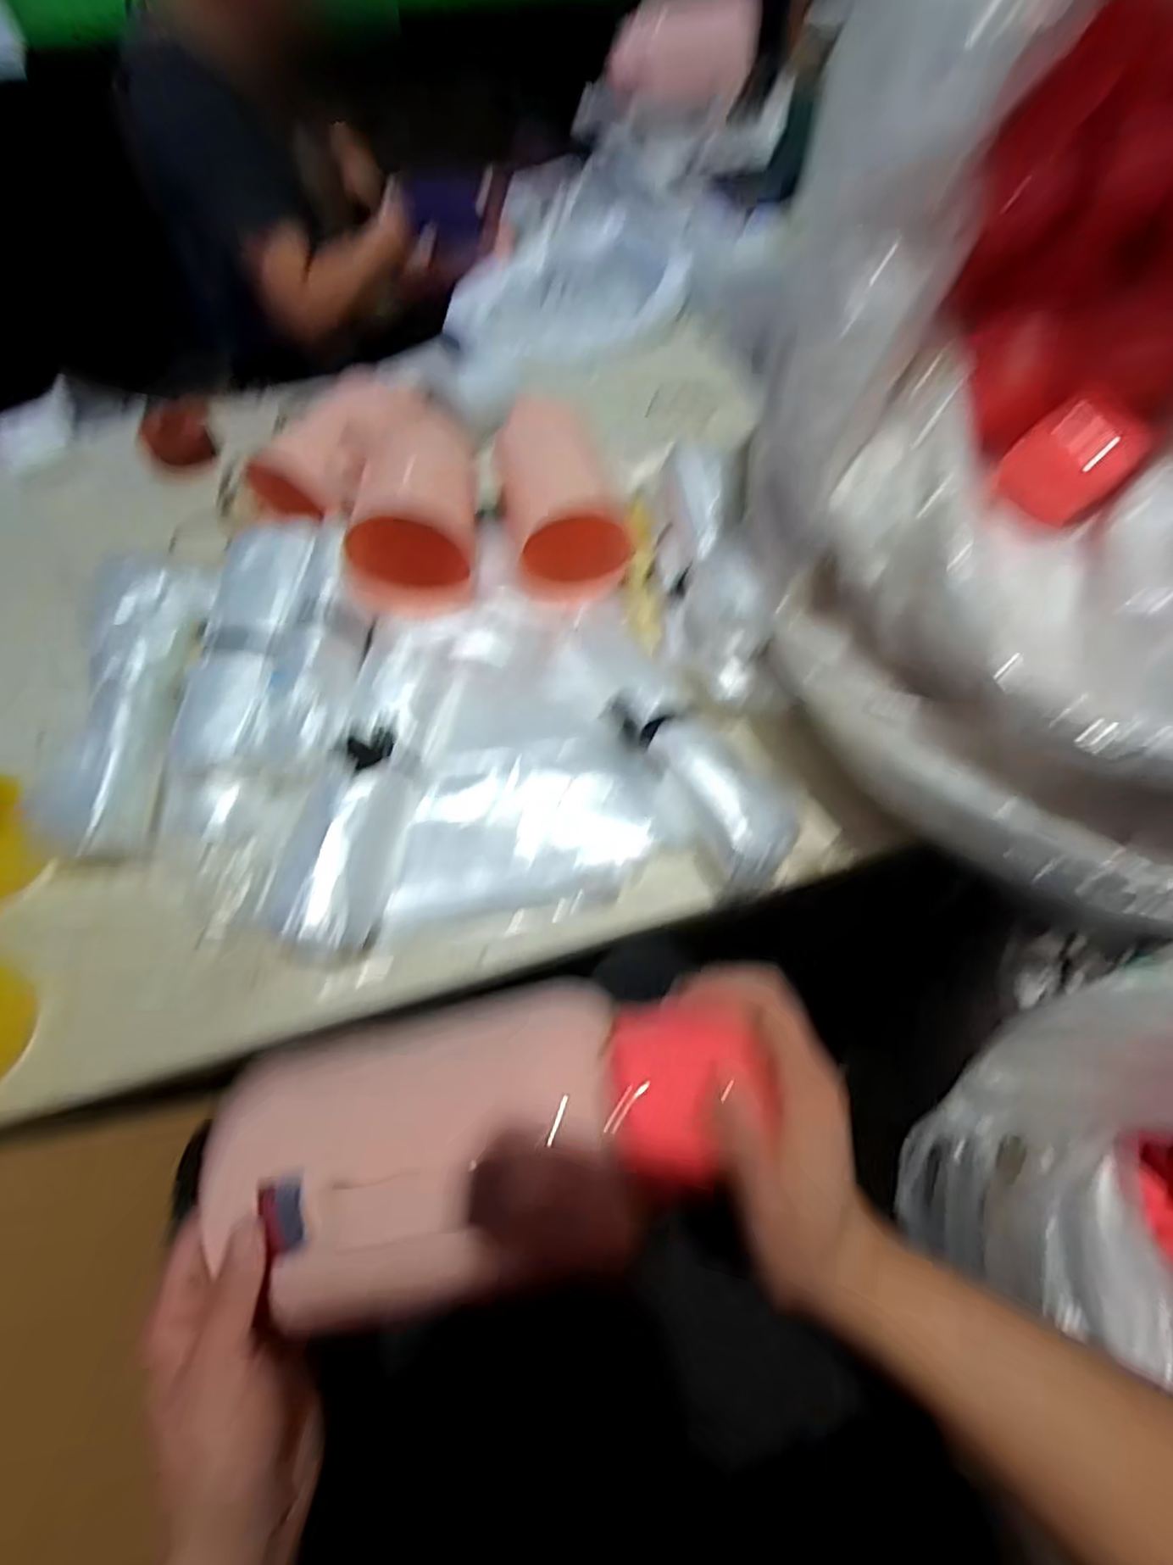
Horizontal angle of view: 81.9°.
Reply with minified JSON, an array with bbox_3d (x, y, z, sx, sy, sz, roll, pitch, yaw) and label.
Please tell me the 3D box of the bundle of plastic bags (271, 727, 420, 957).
[{"bbox_3d":[-0.198,0.042,0.577,0.077,0.062,0.198,7,59,5],"label":"bundle of plastic bags"}]

